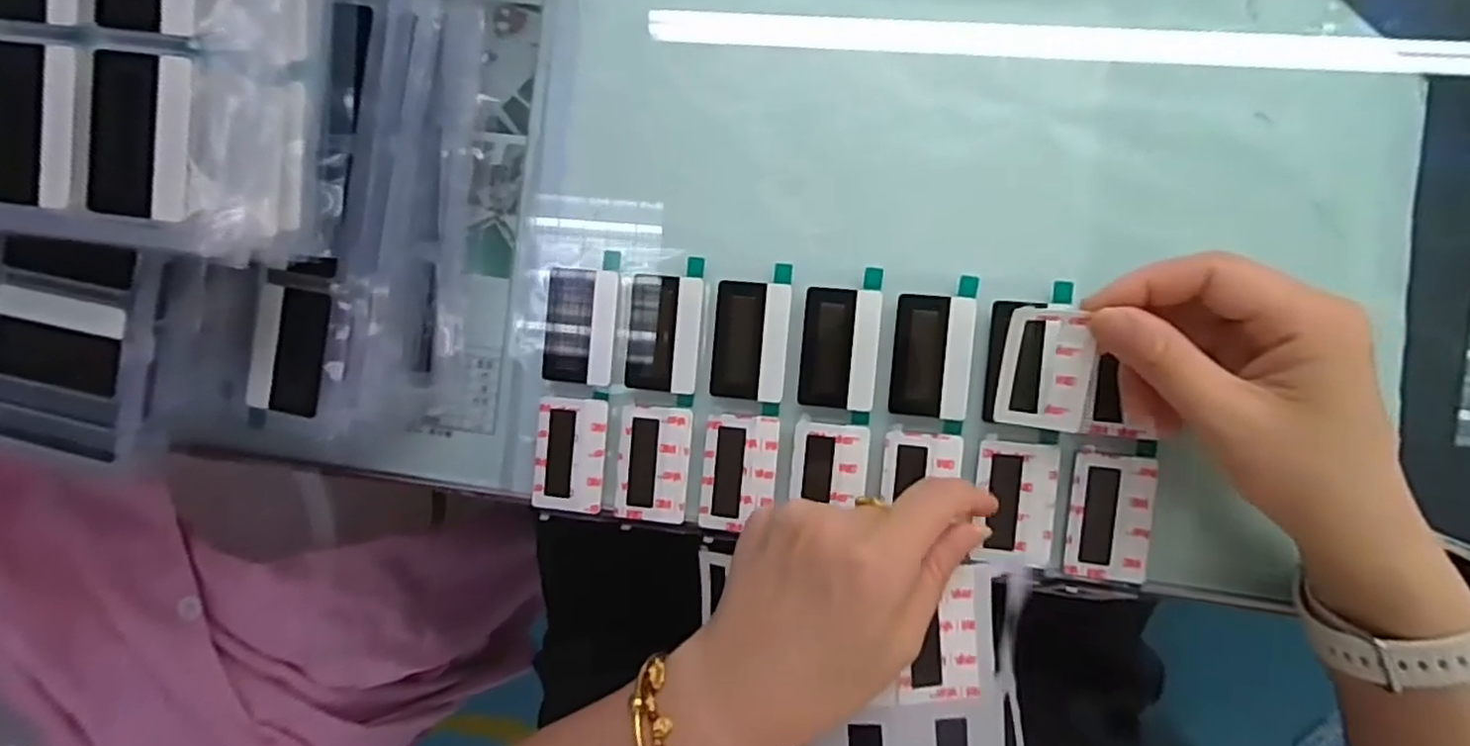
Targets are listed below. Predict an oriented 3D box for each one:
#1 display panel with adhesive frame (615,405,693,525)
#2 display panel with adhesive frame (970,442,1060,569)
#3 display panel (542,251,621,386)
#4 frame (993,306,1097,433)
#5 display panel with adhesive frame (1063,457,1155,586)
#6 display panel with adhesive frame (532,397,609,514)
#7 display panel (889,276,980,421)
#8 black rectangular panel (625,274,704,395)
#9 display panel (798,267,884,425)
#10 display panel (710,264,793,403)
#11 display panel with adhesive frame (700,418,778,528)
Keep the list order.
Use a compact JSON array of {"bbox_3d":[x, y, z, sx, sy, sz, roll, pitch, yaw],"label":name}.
[{"bbox_3d":[-0.038,0.043,0.333,0.034,0.004,0.054,4,93,8],"label":"display panel with adhesive frame"},{"bbox_3d":[0.124,0.058,0.312,0.034,0.005,0.053,4,93,8],"label":"display panel with adhesive frame"},{"bbox_3d":[-0.074,-0.026,0.337,0.036,0.004,0.061,4,93,8],"label":"display panel"},{"bbox_3d":[0.127,-0.001,0.290,0.035,0.006,0.052,5,114,14],"label":"frame"},{"bbox_3d":[0.163,0.063,0.309,0.035,0.004,0.054,4,93,8],"label":"display panel with adhesive frame"},{"bbox_3d":[-0.079,0.039,0.340,0.035,0.004,0.054,5,93,8],"label":"display panel with adhesive frame"},{"bbox_3d":[0.088,-0.011,0.317,0.034,0.004,0.061,5,93,8],"label":"display panel"},{"bbox_3d":[-0.033,-0.018,0.332,0.034,0.004,0.053,5,93,8],"label":"black rectangular panel"},{"bbox_3d":[0.047,-0.013,0.321,0.034,0.004,0.066,5,93,8],"label":"display panel"},{"bbox_3d":[0.007,-0.018,0.327,0.033,0.004,0.061,5,93,8],"label":"display panel"},{"bbox_3d":[0.002,0.046,0.328,0.035,0.004,0.052,5,93,8],"label":"display panel with adhesive frame"}]

